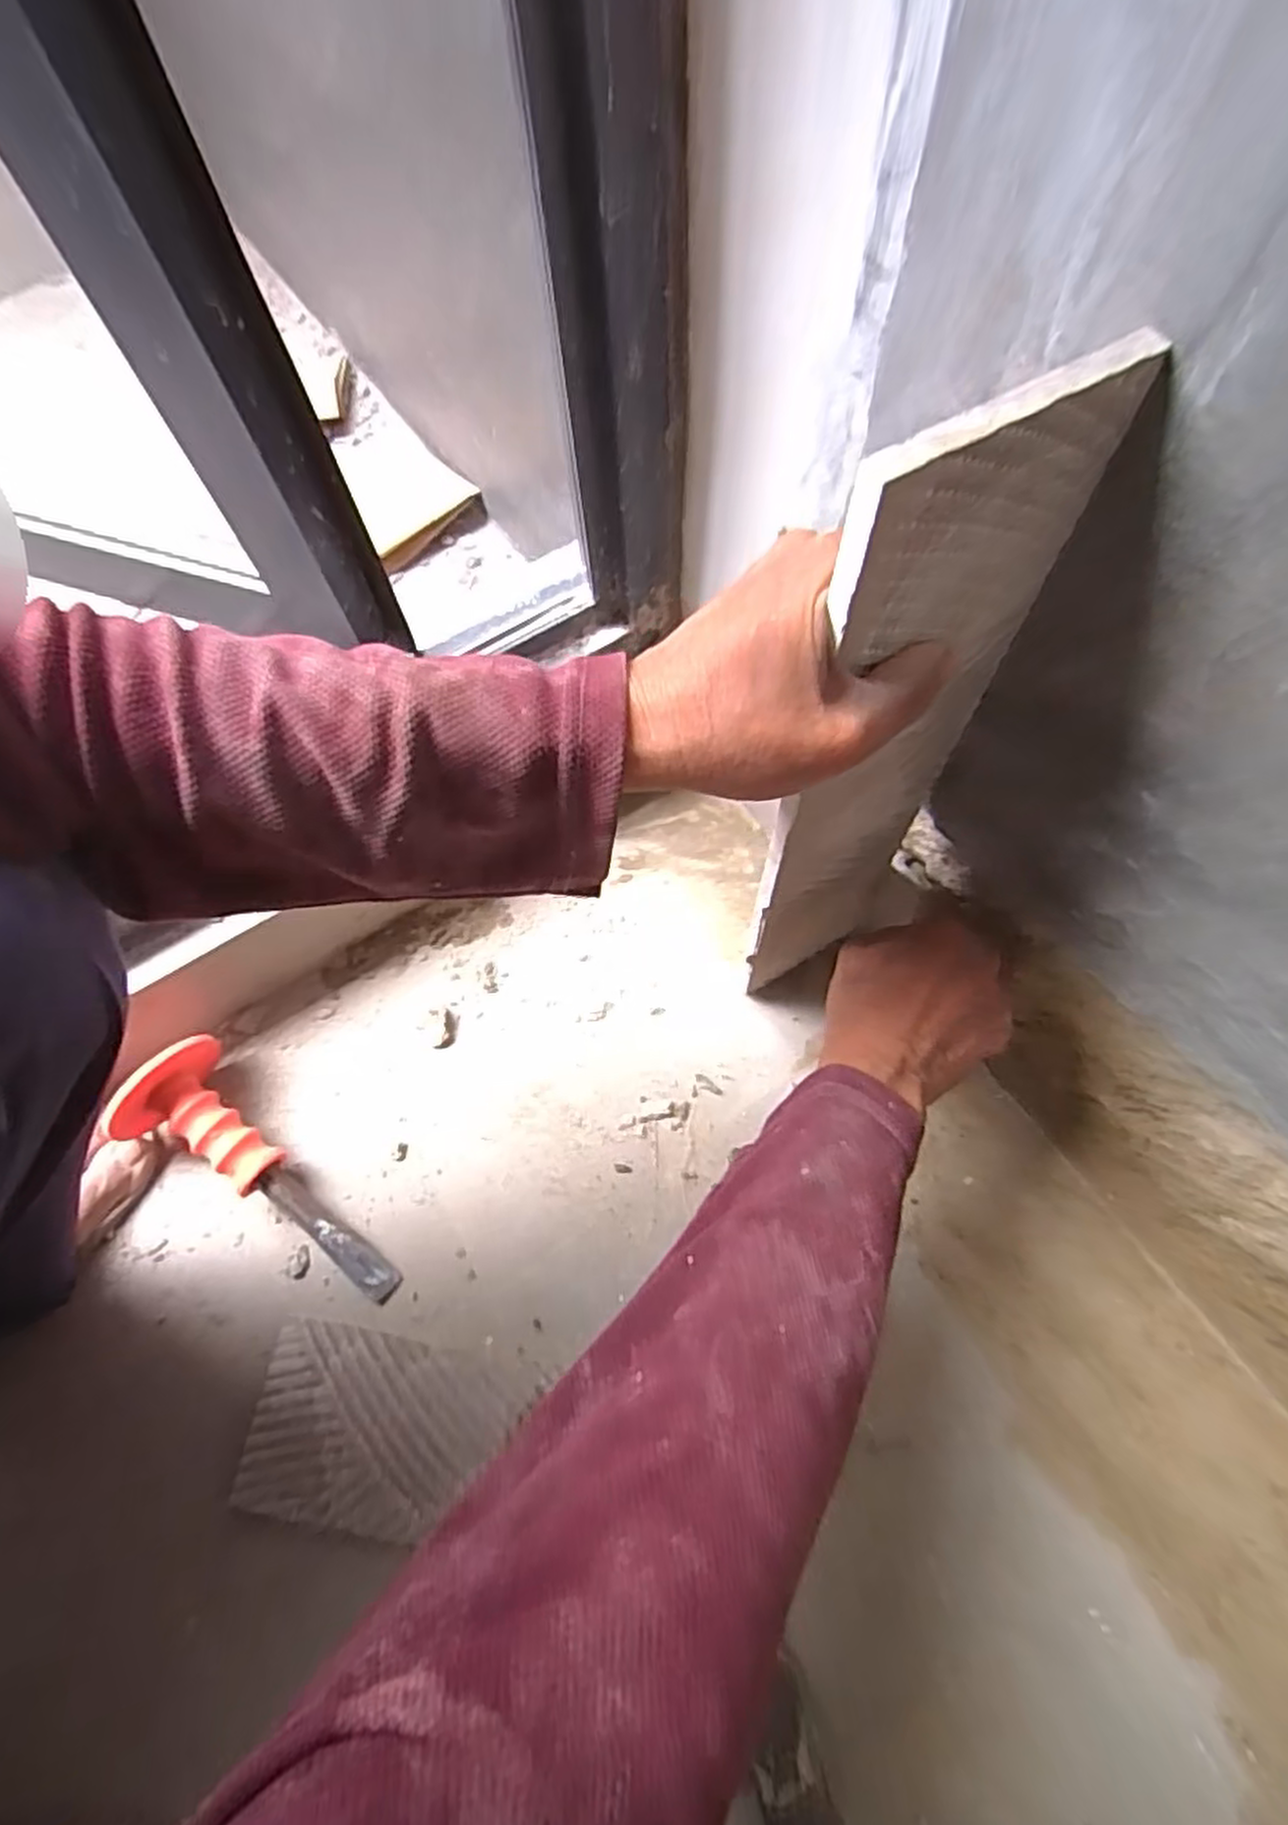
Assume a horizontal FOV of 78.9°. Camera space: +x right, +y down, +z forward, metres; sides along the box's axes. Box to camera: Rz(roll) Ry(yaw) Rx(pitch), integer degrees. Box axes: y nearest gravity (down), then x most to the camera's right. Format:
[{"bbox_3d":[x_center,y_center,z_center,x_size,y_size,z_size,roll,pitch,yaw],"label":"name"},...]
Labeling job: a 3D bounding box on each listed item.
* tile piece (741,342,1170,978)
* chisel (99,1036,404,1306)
[{"bbox_3d":[0.100,-0.048,0.365,0.099,0.375,0.015,-24,68,-11],"label":"tile piece"},{"bbox_3d":[-0.238,0.171,0.502,0.209,0.061,0.074,40,71,2],"label":"chisel"}]

